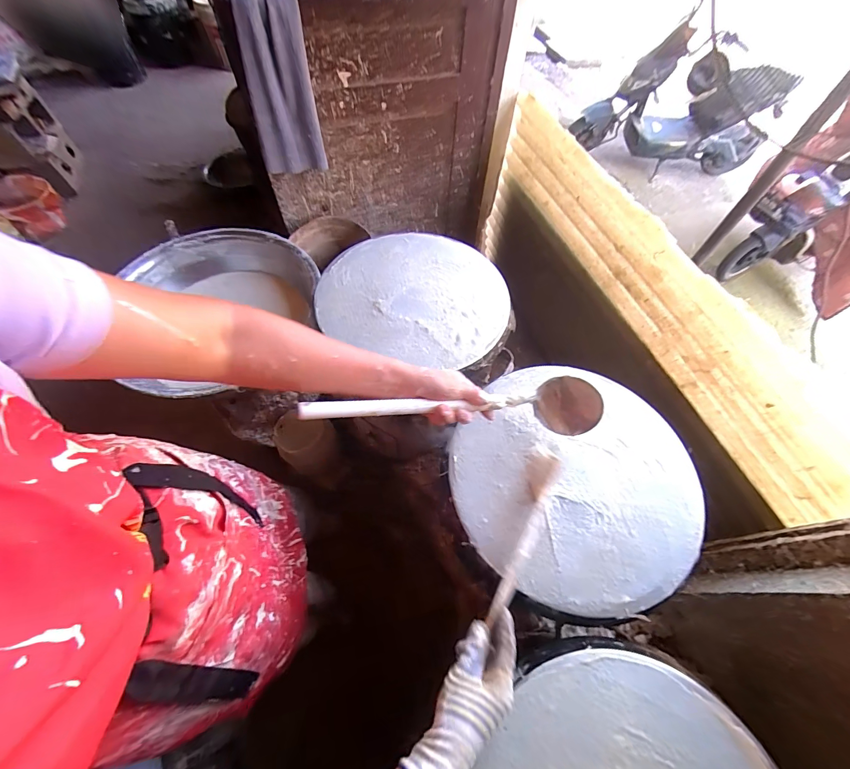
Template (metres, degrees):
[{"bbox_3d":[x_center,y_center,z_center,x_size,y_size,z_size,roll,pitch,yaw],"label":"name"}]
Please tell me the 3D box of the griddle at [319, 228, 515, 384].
[{"bbox_3d":[-0.014,-0.185,0.741,0.367,0.032,0.343,0,62,-1],"label":"griddle"}]

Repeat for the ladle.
[{"bbox_3d":[0.048,0.036,0.490,0.399,0.076,0.072,-2,61,-19],"label":"ladle"}]

